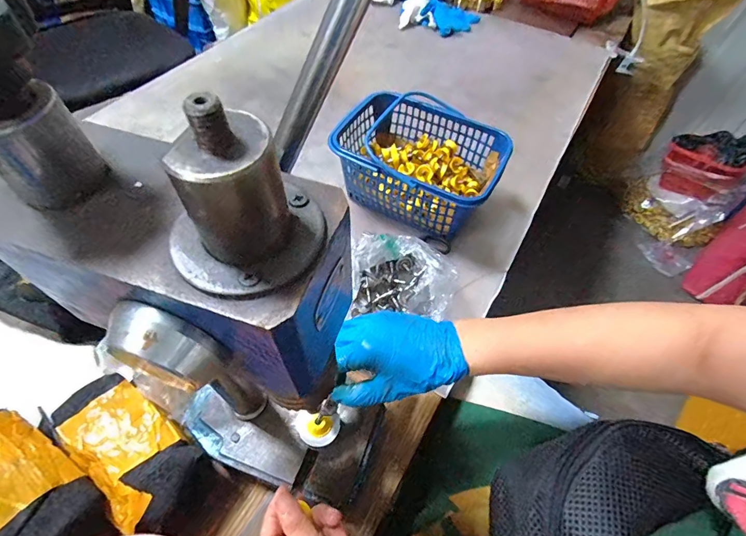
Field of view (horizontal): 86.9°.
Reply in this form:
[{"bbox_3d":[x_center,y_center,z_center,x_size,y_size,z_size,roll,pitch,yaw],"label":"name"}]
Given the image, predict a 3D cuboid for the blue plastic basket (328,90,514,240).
[{"bbox_3d":[0.068,-0.157,0.617,0.240,0.122,0.179,24,58,13],"label":"blue plastic basket"}]

